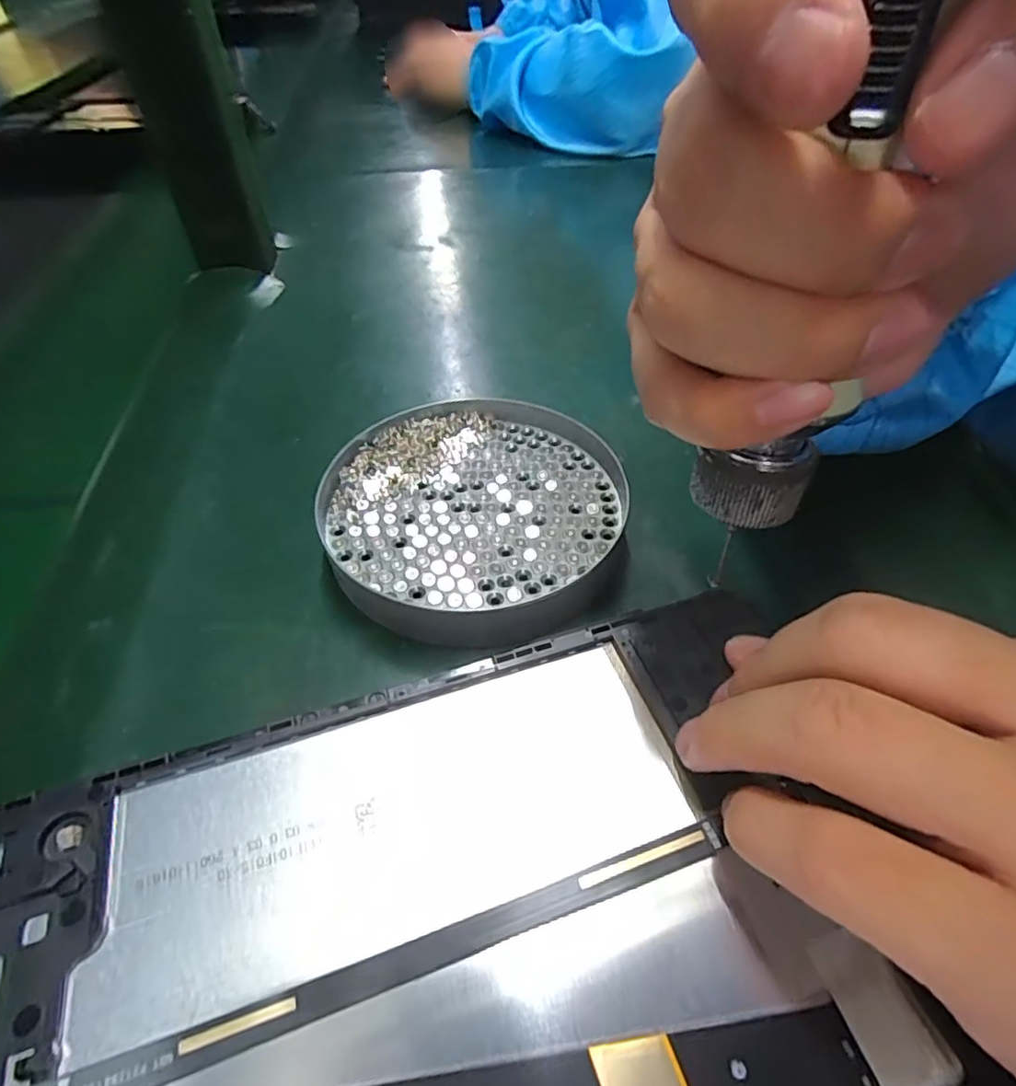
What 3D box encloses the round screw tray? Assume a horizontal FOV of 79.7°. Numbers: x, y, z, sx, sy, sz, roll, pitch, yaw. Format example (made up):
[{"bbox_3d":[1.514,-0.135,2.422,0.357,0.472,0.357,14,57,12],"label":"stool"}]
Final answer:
[{"bbox_3d":[-0.013,-0.016,0.232,0.111,0.018,0.112,1,49,-1],"label":"round screw tray"}]

